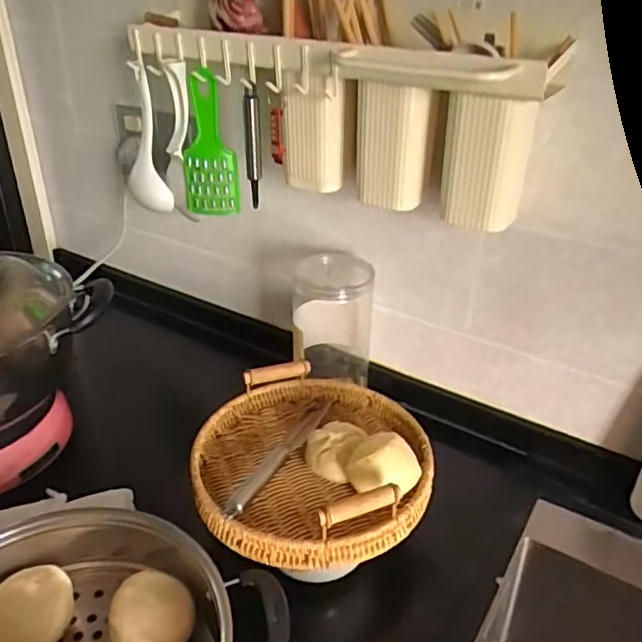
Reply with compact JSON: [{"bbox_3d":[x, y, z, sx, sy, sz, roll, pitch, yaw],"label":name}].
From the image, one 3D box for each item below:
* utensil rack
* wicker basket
[{"bbox_3d":[-0.010,-0.217,0.647,0.475,0.157,0.077,20,35,28],"label":"utensil rack"},{"bbox_3d":[-0.008,0.125,0.593,0.224,0.064,0.227,1,31,-1],"label":"wicker basket"}]

